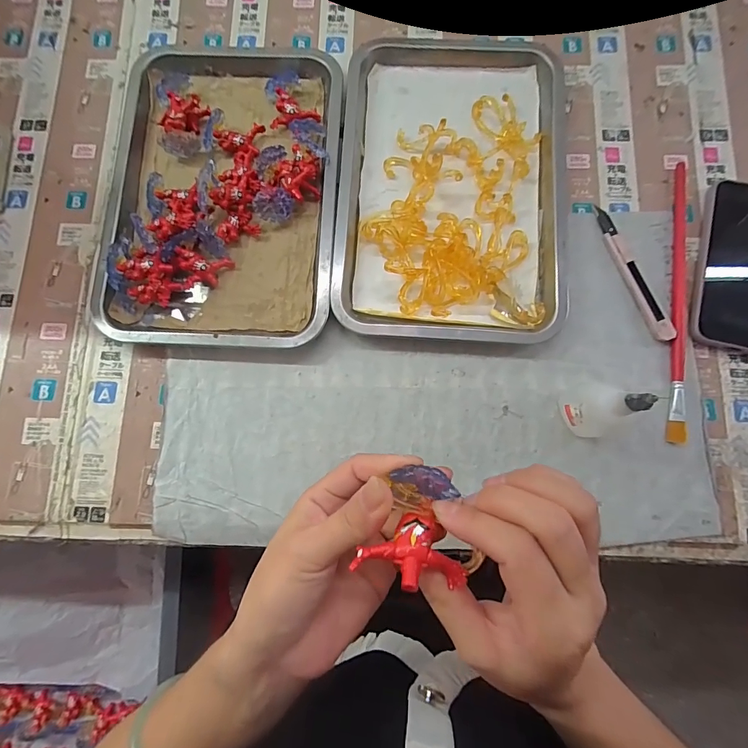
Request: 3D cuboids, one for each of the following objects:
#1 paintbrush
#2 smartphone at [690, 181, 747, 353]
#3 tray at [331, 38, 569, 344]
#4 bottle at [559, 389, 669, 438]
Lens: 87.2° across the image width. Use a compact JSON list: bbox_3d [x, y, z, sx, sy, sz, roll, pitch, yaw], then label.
[{"bbox_3d":[0.282,-0.071,0.360,0.015,0.009,0.267,10,80,2],"label":"paintbrush"},{"bbox_3d":[0.347,-0.103,0.363,0.087,0.011,0.167,14,80,3],"label":"smartphone"},{"bbox_3d":[0.076,-0.189,0.378,0.211,0.026,0.318,3,80,1],"label":"tray"},{"bbox_3d":[0.181,0.030,0.302,0.028,0.100,0.039,-12,80,-2],"label":"bottle"}]

